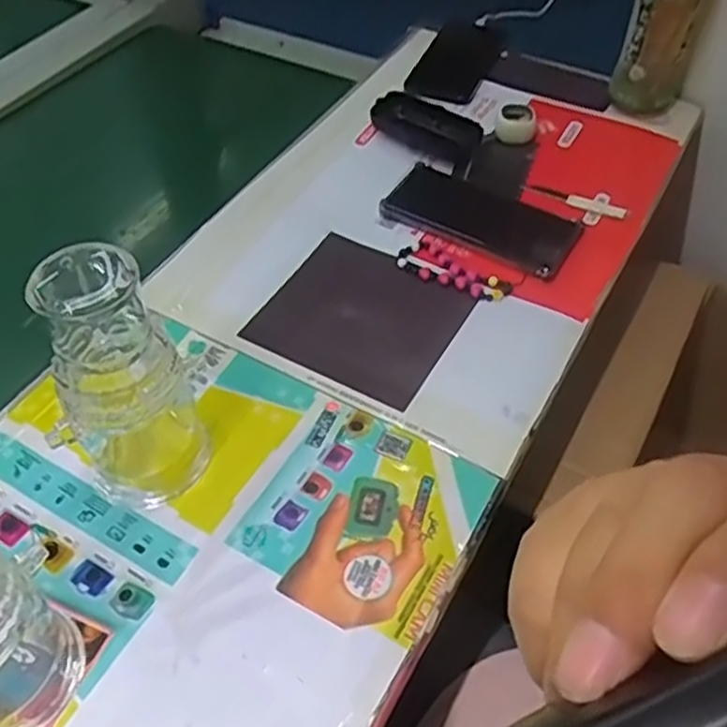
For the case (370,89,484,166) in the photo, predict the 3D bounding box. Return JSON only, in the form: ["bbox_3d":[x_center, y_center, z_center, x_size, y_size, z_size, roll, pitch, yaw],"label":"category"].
[{"bbox_3d":[0.063,-0.231,0.733,0.110,0.028,0.060,31,57,22],"label":"case"}]

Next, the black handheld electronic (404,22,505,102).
[{"bbox_3d":[0.100,-0.333,0.822,0.078,0.015,0.179,17,53,12],"label":"black handheld electronic"}]

